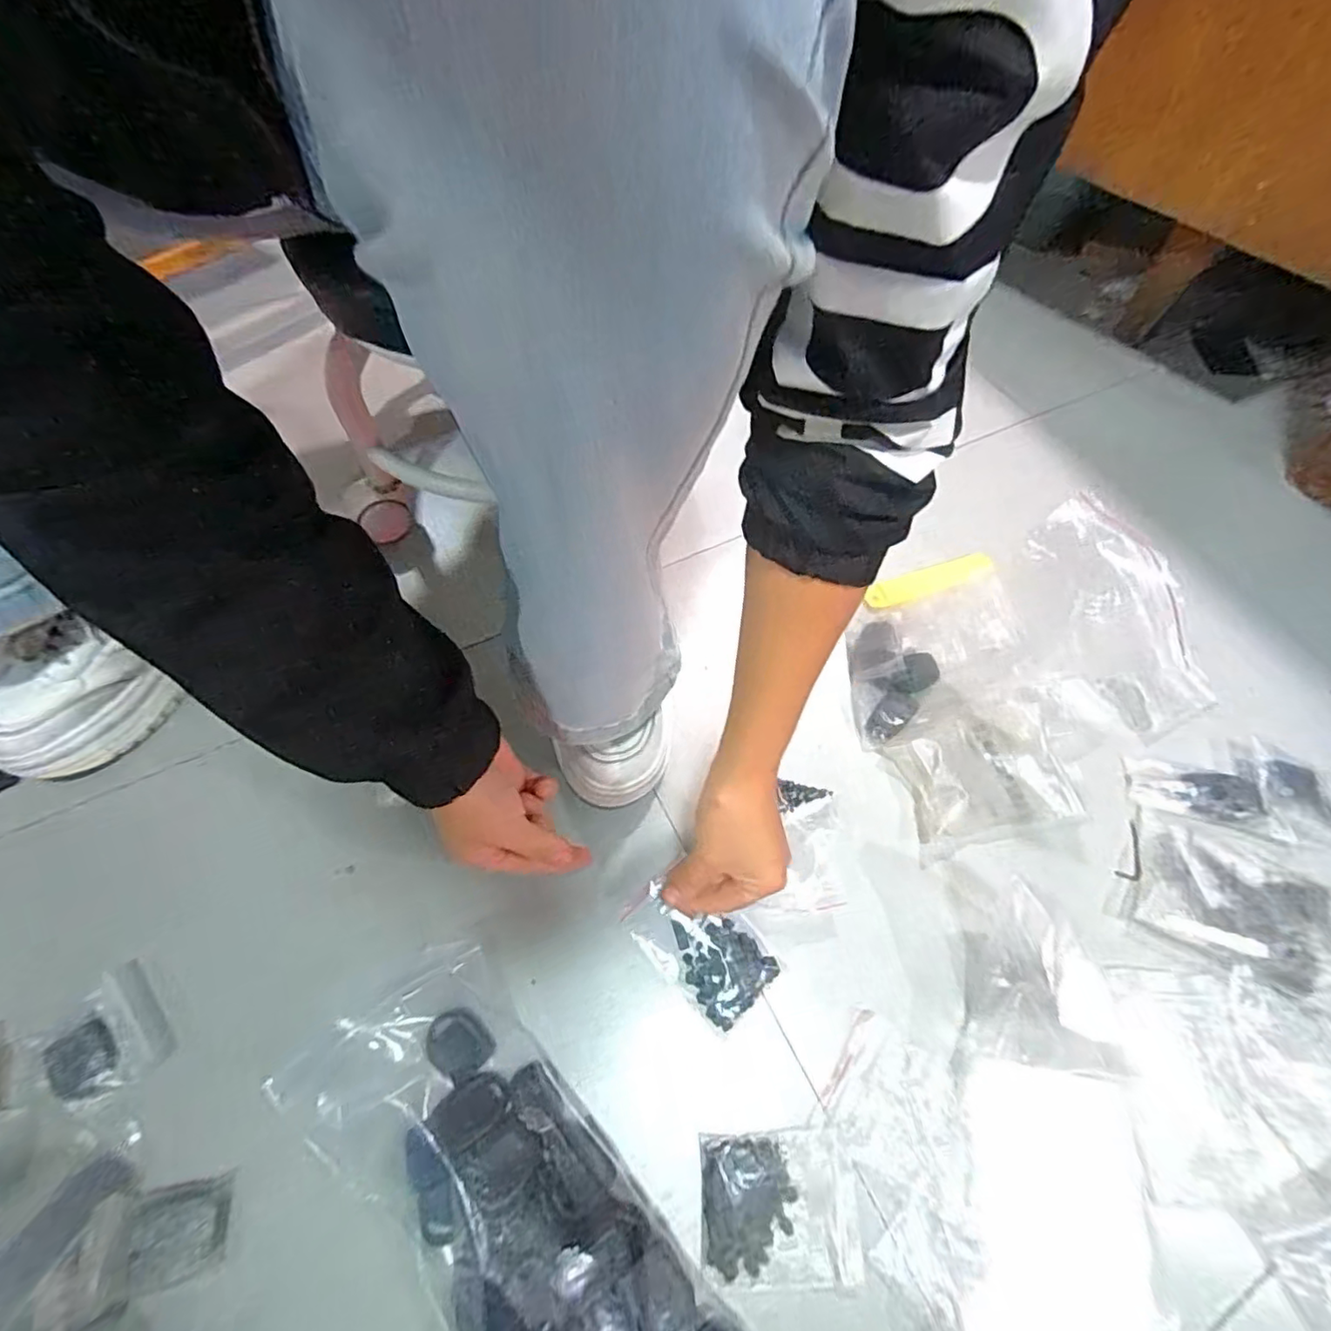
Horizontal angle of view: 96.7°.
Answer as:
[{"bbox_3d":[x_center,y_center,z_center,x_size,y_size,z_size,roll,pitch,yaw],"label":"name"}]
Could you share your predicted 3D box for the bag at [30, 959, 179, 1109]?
[{"bbox_3d":[-0.346,0.229,0.365,0.062,0.015,0.066,-33,67,-18],"label":"bag"}]

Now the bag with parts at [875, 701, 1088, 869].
[{"bbox_3d":[0.248,0.085,0.456,0.131,0.021,0.092,-13,63,-9],"label":"bag with parts"}]

